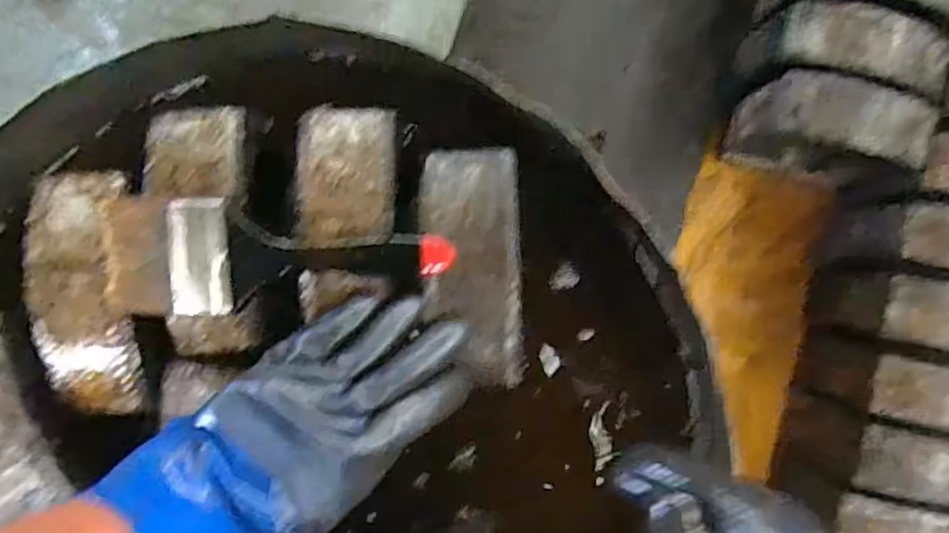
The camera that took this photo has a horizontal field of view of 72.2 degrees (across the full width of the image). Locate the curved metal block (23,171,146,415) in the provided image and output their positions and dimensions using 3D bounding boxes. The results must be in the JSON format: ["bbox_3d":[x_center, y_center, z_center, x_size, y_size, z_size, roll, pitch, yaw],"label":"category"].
[{"bbox_3d":[-0.249,0.020,0.413,0.062,0.029,0.158,1,92,0],"label":"curved metal block"}]

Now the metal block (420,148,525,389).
[{"bbox_3d":[-0.001,0.003,0.410,0.059,0.026,0.150,-3,92,0],"label":"metal block"}]

